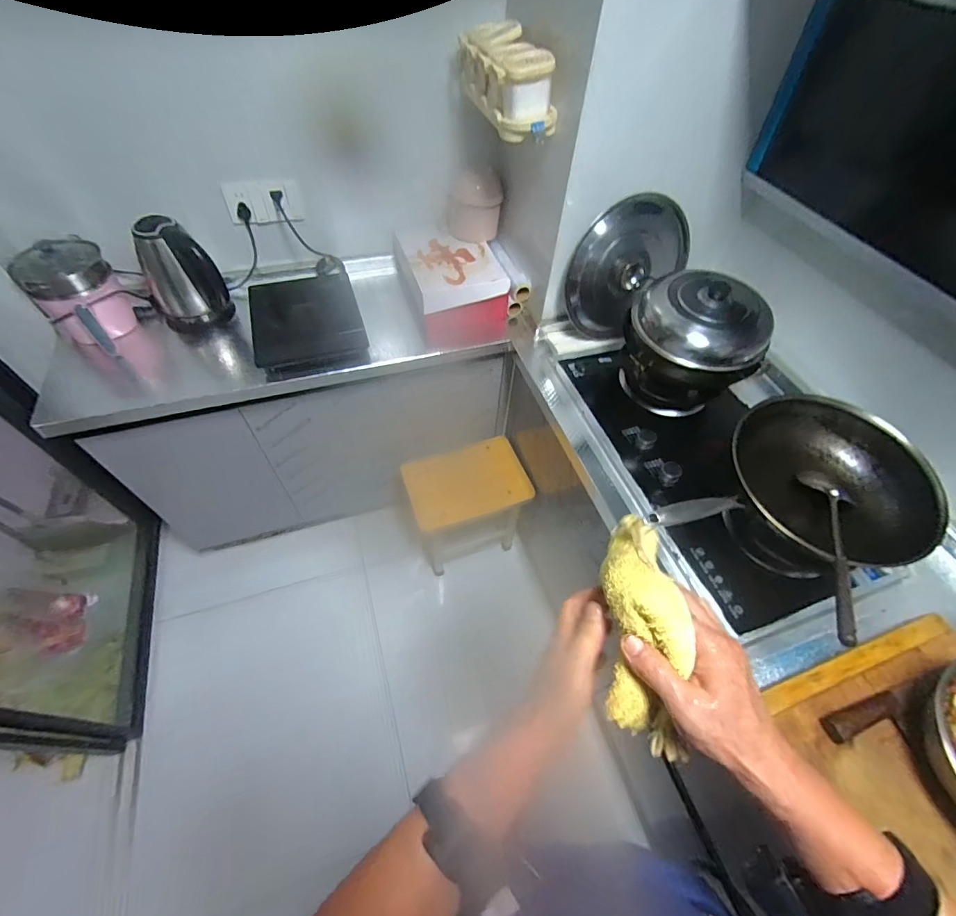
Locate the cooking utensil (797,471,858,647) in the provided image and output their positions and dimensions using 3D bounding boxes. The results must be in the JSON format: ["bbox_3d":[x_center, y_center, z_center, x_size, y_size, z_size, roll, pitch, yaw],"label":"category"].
[{"bbox_3d":[0.555,0.130,0.684,0.065,0.032,0.396,25,43,14],"label":"cooking utensil"}]

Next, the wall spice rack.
[{"bbox_3d":[0.042,-0.762,0.868,0.119,0.139,0.325,-22,59,-18],"label":"wall spice rack"}]

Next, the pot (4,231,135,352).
[{"bbox_3d":[-0.873,-0.352,0.970,0.163,0.189,0.159,-36,64,-25],"label":"pot"}]

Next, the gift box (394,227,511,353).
[{"bbox_3d":[-0.075,-0.483,1.203,0.235,0.159,0.344,-16,57,-14],"label":"gift box"}]

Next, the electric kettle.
[{"bbox_3d":[-0.695,-0.419,1.023,0.153,0.232,0.159,-32,62,-23],"label":"electric kettle"}]

